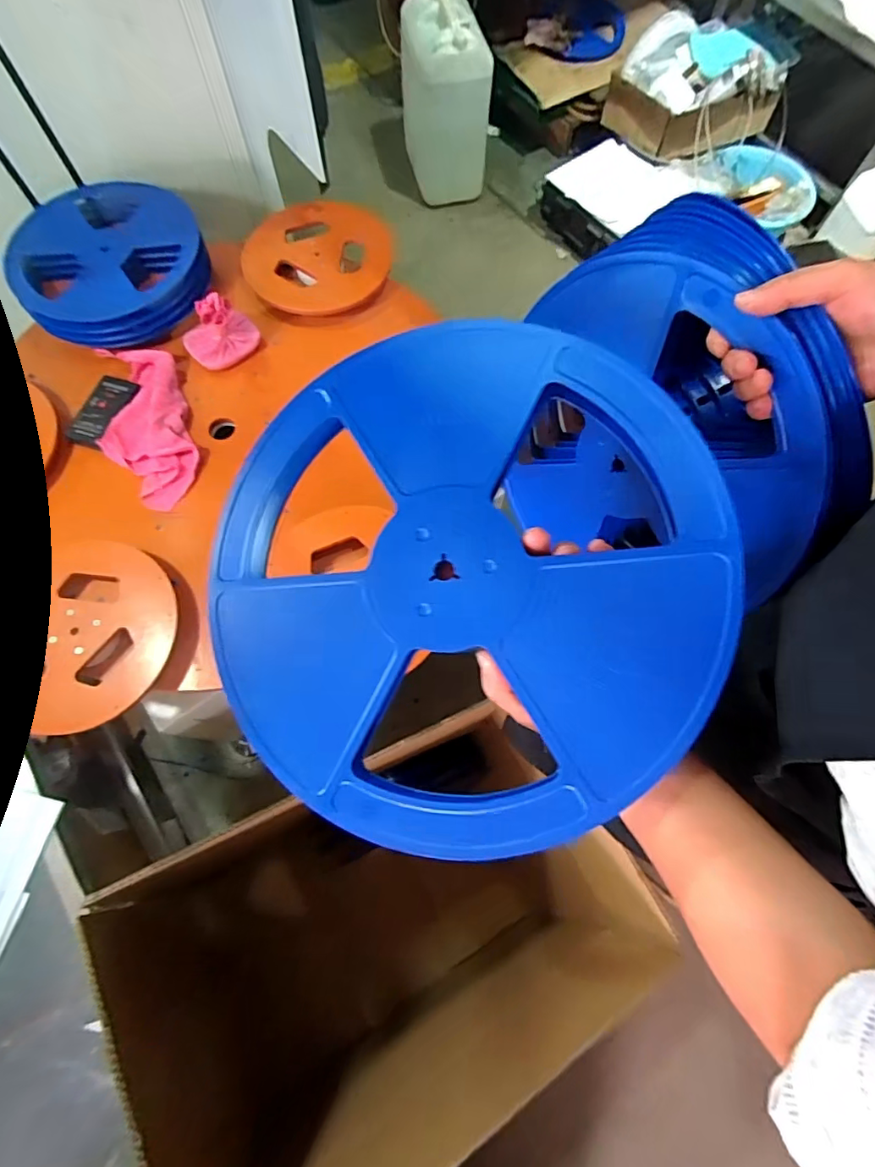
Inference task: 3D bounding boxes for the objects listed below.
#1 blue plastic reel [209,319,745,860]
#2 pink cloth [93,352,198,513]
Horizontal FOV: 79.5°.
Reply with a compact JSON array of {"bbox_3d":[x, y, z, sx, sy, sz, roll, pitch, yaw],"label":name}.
[{"bbox_3d":[0.005,-0.006,0.325,0.316,0.013,0.311,-2,81,12],"label":"blue plastic reel"},{"bbox_3d":[-0.485,-0.269,0.880,0.129,0.034,0.322,-17,71,-7],"label":"pink cloth"}]

